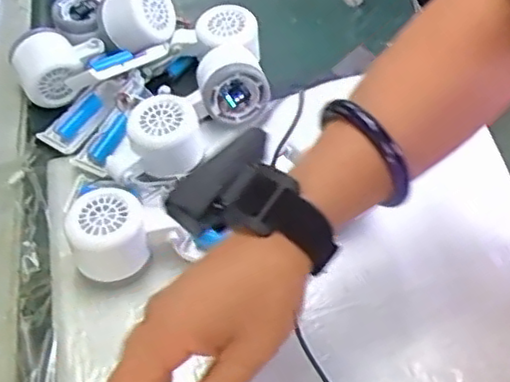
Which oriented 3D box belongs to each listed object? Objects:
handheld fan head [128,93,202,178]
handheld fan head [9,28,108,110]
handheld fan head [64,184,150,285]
[{"bbox_3d":[-0.074,-0.043,0.562,0.055,0.048,0.057,-2,54,3],"label":"handheld fan head"},{"bbox_3d":[-0.182,-0.118,0.632,0.084,0.046,0.069,-23,55,-11],"label":"handheld fan head"},{"bbox_3d":[-0.110,0.036,0.509,0.055,0.051,0.057,-18,55,-8],"label":"handheld fan head"}]

